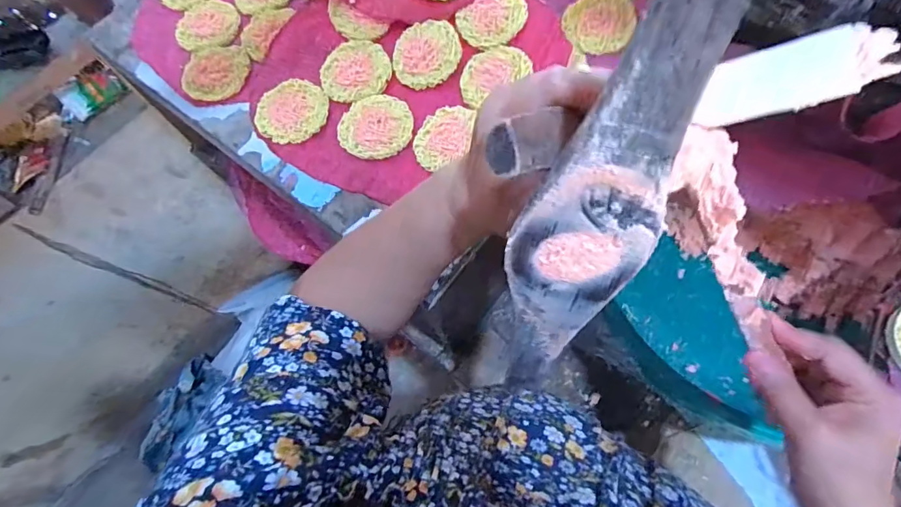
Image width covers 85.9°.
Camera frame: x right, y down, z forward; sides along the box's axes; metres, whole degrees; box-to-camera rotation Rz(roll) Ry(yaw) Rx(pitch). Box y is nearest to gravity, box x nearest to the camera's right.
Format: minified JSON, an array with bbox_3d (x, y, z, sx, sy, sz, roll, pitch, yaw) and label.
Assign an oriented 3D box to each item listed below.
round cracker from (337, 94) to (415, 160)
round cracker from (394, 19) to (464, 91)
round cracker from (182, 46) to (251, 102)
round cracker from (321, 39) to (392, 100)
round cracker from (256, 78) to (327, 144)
[{"bbox_3d":[-0.081,-0.139,0.520,0.078,0.012,0.081,-1,68,2],"label":"round cracker"},{"bbox_3d":[-0.026,-0.224,0.542,0.074,0.021,0.080,-1,68,2],"label":"round cracker"},{"bbox_3d":[-0.277,-0.214,0.573,0.079,0.016,0.071,-16,68,-4],"label":"round cracker"},{"bbox_3d":[-0.110,-0.212,0.550,0.077,0.004,0.080,-1,68,2],"label":"round cracker"},{"bbox_3d":[-0.175,-0.159,0.538,0.074,0.008,0.079,-1,68,2],"label":"round cracker"}]

